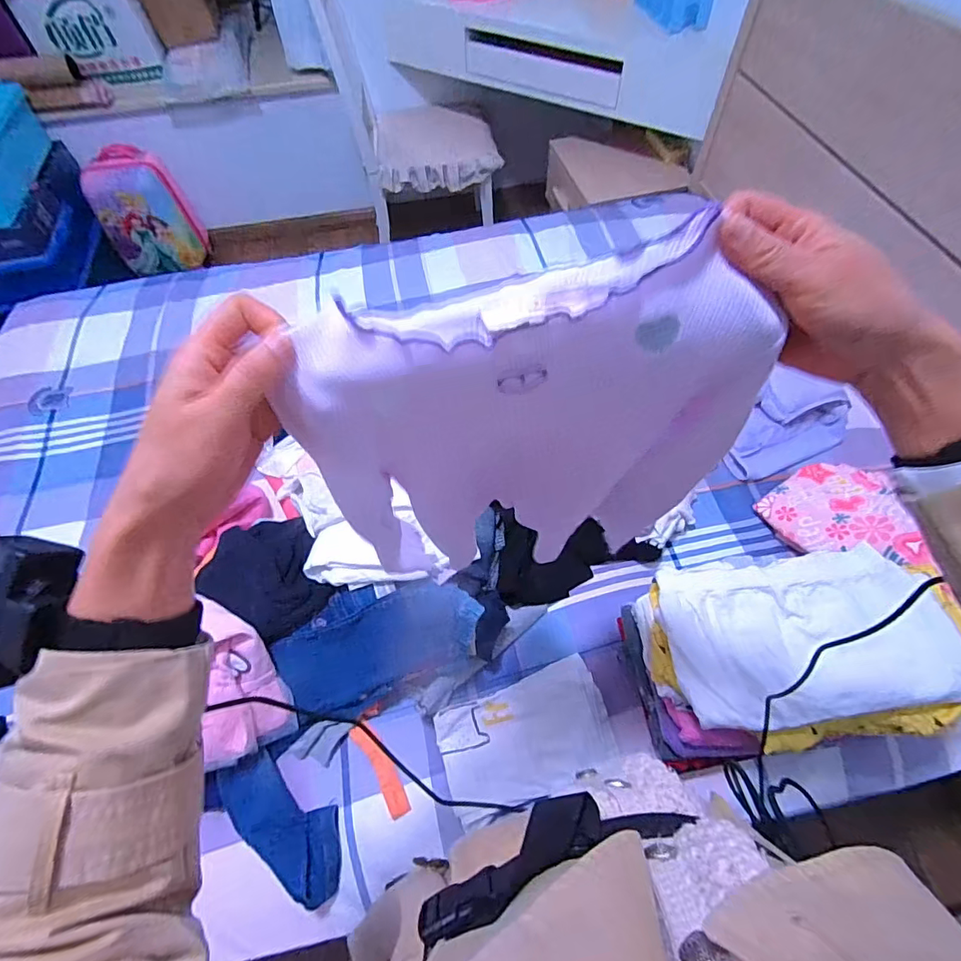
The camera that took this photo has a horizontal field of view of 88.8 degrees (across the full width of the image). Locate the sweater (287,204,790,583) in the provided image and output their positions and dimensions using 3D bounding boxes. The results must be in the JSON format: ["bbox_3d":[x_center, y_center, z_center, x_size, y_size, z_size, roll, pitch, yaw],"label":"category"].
[{"bbox_3d":[0.037,-0.007,0.386,0.272,0.345,0.064,-13,60,-5],"label":"sweater"}]

